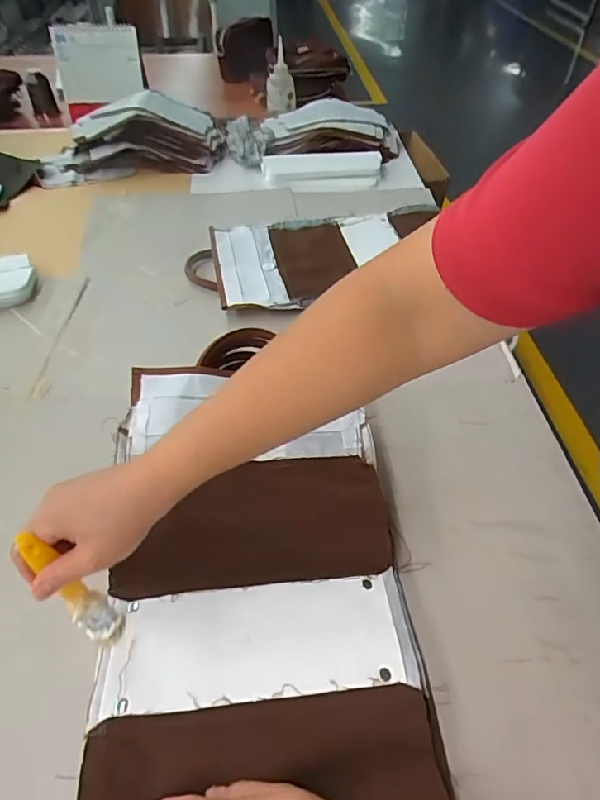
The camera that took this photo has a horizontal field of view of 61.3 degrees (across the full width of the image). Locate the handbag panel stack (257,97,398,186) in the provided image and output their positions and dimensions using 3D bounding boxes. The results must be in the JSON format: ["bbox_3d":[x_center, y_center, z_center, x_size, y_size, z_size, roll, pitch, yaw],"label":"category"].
[{"bbox_3d":[0.065,-0.528,1.037,0.259,0.070,0.267,4,48,4],"label":"handbag panel stack"}]

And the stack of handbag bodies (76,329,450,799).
[{"bbox_3d":[-0.034,0.168,0.375,0.244,0.097,0.525,-5,48,-4],"label":"stack of handbag bodies"}]

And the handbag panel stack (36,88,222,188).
[{"bbox_3d":[-0.337,-0.515,0.992,0.355,0.109,0.163,-15,49,-13],"label":"handbag panel stack"}]

